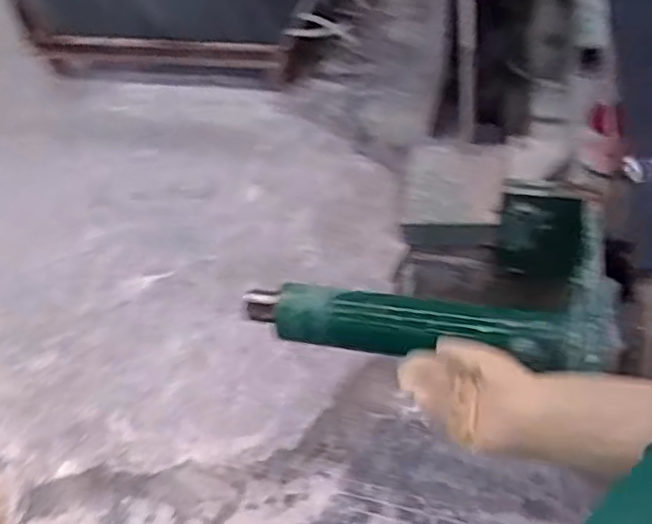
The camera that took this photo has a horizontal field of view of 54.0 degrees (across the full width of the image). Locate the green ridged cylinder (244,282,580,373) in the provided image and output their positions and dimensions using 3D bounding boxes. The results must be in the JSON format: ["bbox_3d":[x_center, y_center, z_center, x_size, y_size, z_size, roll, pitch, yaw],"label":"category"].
[{"bbox_3d":[0.100,0.088,0.914,0.450,0.084,0.092,4,47,17],"label":"green ridged cylinder"}]

